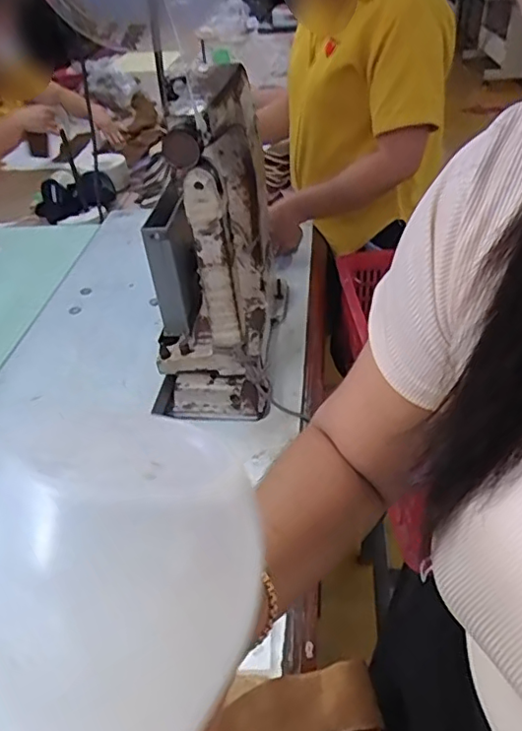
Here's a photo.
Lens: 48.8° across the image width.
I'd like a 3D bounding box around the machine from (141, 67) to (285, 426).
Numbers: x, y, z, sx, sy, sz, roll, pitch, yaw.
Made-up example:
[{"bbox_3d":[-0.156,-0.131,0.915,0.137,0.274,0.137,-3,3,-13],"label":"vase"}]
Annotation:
[{"bbox_3d":[-0.081,-0.177,0.840,0.200,0.393,0.342,-4,41,1],"label":"machine"}]

